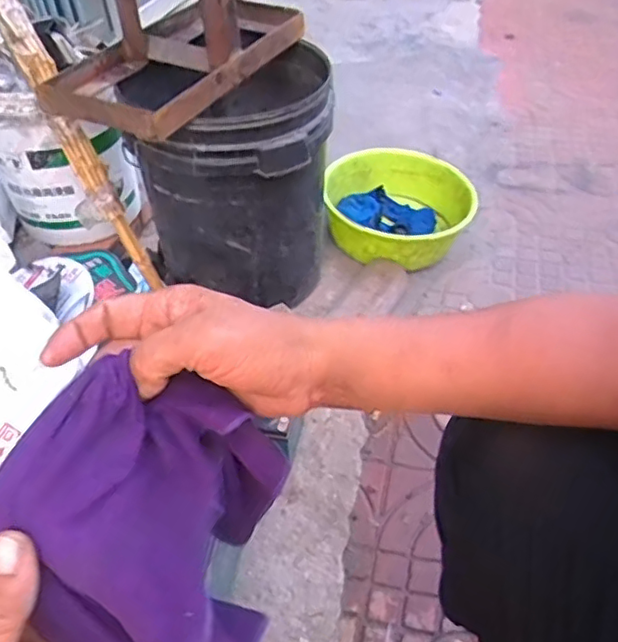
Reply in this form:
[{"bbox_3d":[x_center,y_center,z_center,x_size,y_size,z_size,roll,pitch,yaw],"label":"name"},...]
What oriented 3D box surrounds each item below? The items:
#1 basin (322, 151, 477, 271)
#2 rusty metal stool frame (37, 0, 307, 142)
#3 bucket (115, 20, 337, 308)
[{"bbox_3d":[0.188,-0.237,1.349,0.313,0.140,0.299,-3,42,3],"label":"basin"},{"bbox_3d":[-0.199,-0.523,0.884,0.239,0.319,0.460,14,45,20],"label":"rusty metal stool frame"},{"bbox_3d":[-0.123,-0.253,1.130,0.336,0.391,0.345,-8,42,-3],"label":"bucket"}]

